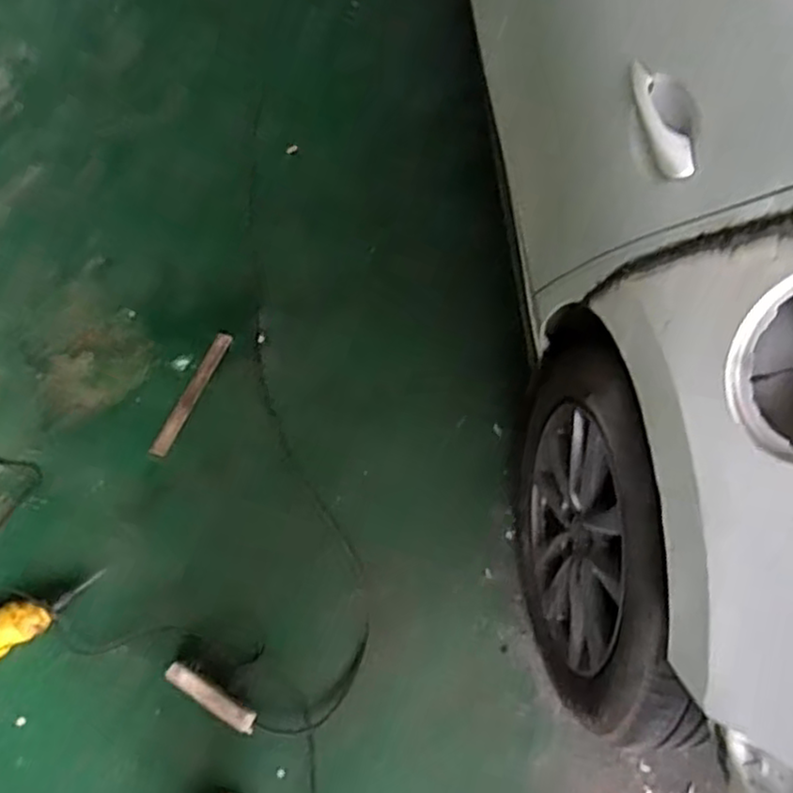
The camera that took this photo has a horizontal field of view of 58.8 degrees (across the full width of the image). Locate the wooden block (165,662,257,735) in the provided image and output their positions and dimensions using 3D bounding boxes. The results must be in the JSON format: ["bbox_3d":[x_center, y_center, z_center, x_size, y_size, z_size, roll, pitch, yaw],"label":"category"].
[{"bbox_3d":[-0.322,0.523,1.222,0.174,0.035,0.036,27,60,12],"label":"wooden block"}]

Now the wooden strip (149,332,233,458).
[{"bbox_3d":[-0.461,-0.016,1.598,0.043,0.020,0.352,14,58,7],"label":"wooden strip"}]

